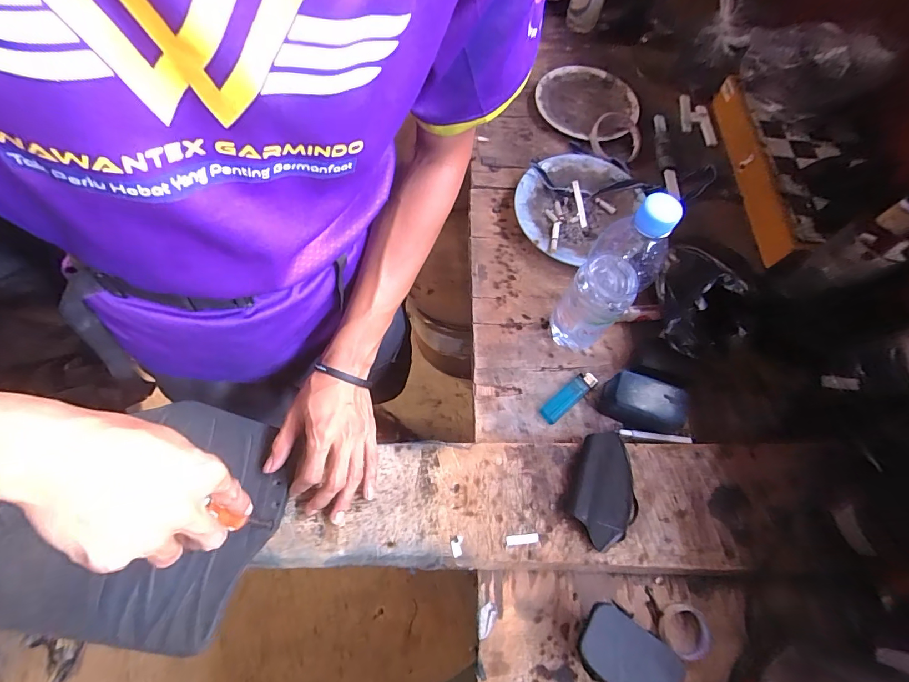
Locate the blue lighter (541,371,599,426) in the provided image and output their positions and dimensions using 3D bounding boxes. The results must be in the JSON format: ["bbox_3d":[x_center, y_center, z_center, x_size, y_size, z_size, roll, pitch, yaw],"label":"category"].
[{"bbox_3d":[0.139,0.068,0.514,0.081,0.010,0.025,-38,75,-15],"label":"blue lighter"}]

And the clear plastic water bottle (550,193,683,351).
[{"bbox_3d":[0.155,-0.054,0.442,0.064,0.237,0.052,34,71,11],"label":"clear plastic water bottle"}]

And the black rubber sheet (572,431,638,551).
[{"bbox_3d":[0.165,0.159,0.453,0.065,0.026,0.117,17,69,4],"label":"black rubber sheet"}]

